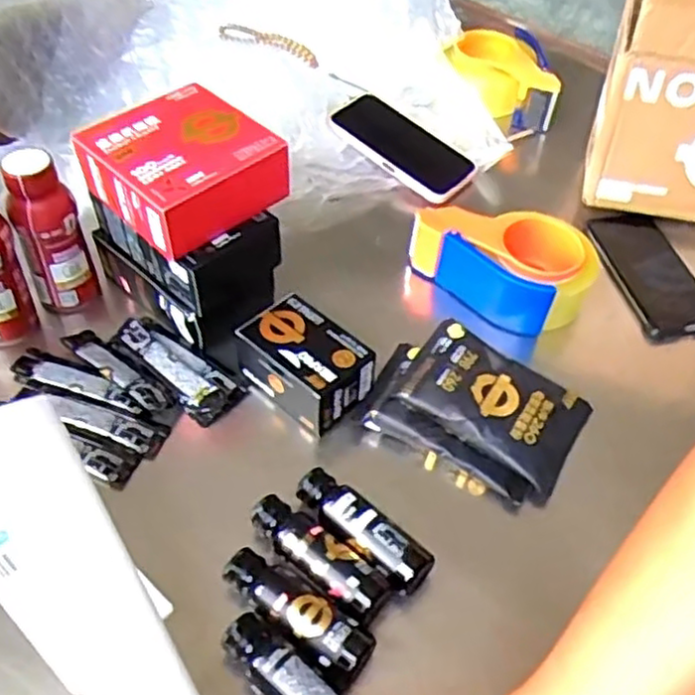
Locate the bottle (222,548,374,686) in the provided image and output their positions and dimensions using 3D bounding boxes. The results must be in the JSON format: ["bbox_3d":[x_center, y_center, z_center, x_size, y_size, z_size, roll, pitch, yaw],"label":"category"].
[{"bbox_3d":[-0.033,0.173,0.479,0.107,0.038,0.033,33,55,23],"label":"bottle"}]

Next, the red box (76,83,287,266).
[{"bbox_3d":[-0.133,-0.149,0.592,0.120,0.055,0.133,-34,58,-28],"label":"red box"}]

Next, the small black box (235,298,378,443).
[{"bbox_3d":[-0.035,0.016,0.606,0.102,0.063,0.065,35,56,24],"label":"small black box"}]

